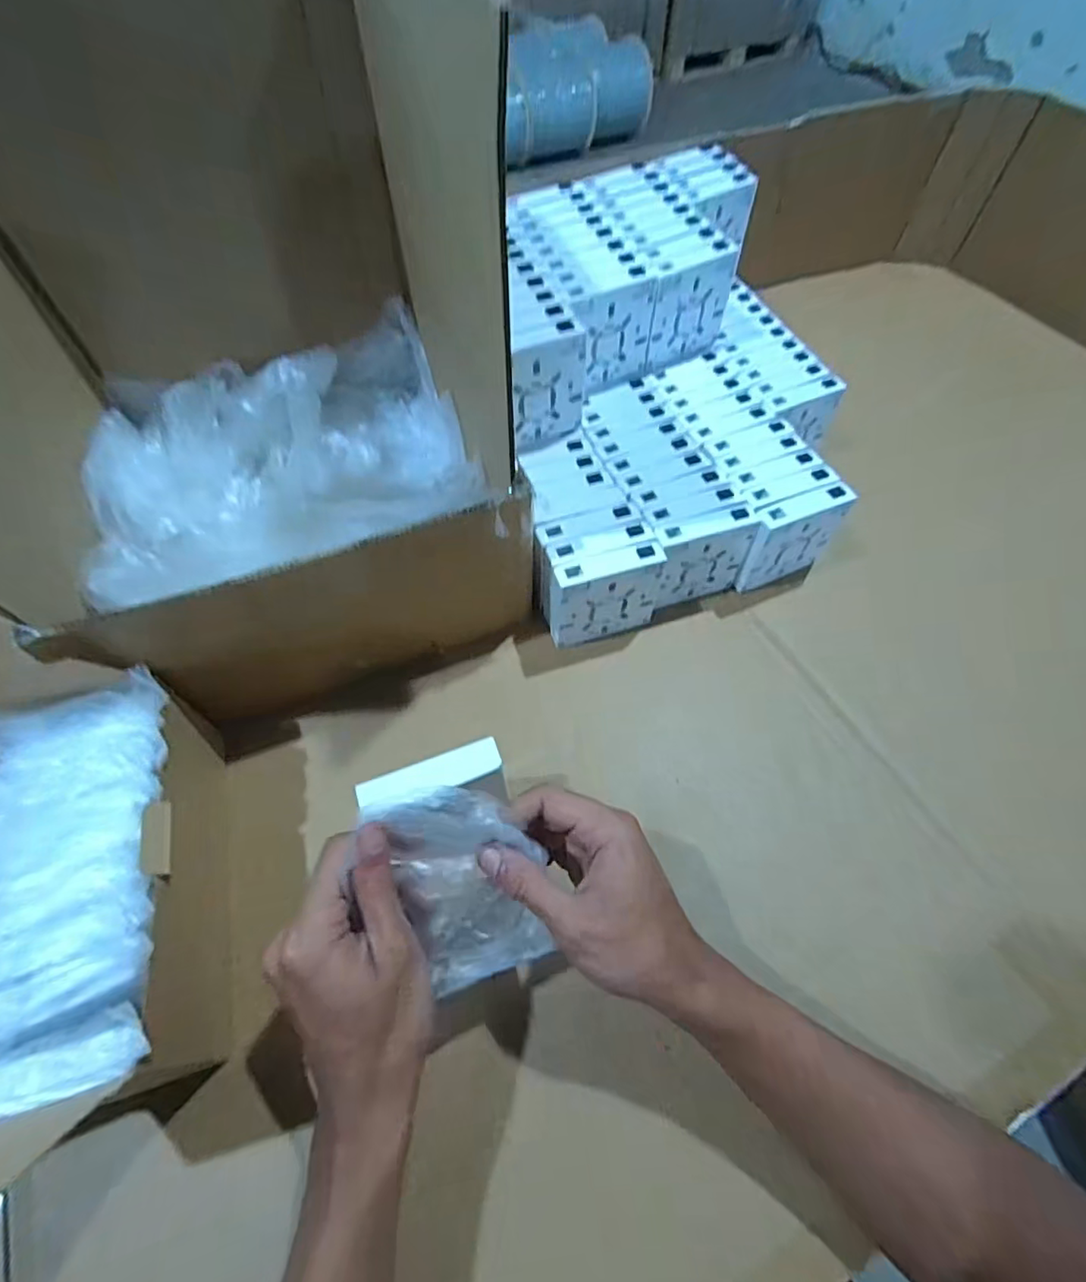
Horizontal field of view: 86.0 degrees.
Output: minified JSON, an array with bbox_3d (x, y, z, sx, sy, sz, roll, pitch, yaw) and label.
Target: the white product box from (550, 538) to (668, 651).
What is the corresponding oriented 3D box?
[{"bbox_3d":[0.049,-0.035,0.467,0.085,0.083,0.023,-17,61,-11],"label":"white product box"}]

